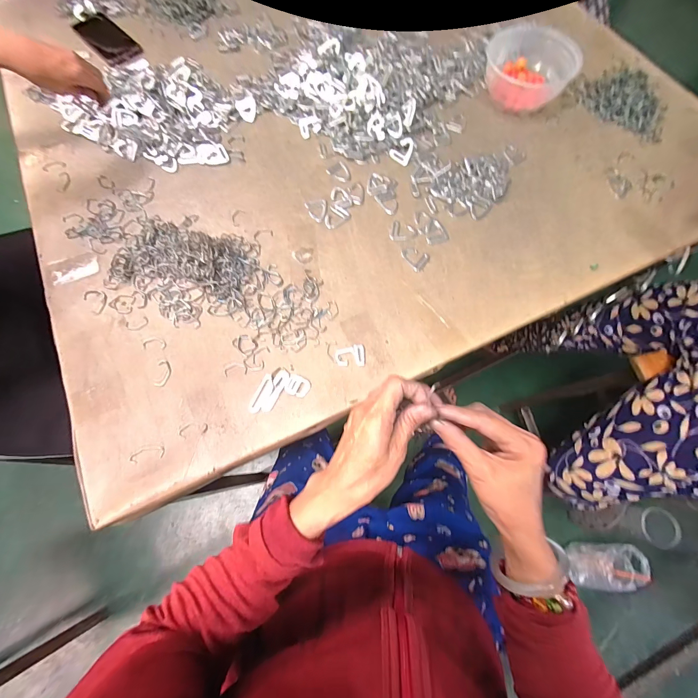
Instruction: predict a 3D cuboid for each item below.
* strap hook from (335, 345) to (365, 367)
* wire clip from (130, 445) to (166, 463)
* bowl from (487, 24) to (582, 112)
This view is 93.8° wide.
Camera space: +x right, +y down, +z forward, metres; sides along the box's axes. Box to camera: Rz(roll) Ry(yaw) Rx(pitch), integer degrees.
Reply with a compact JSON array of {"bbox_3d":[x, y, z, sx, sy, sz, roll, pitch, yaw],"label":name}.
[{"bbox_3d":[0.002,0.009,0.469,0.042,0.004,0.032,-1,70,1],"label":"strap hook"},{"bbox_3d":[-0.262,0.136,0.423,0.043,0.004,0.016,-10,70,-3],"label":"wire clip"},{"bbox_3d":[0.337,-0.532,0.616,0.153,0.075,0.162,0,70,1],"label":"bowl"}]

